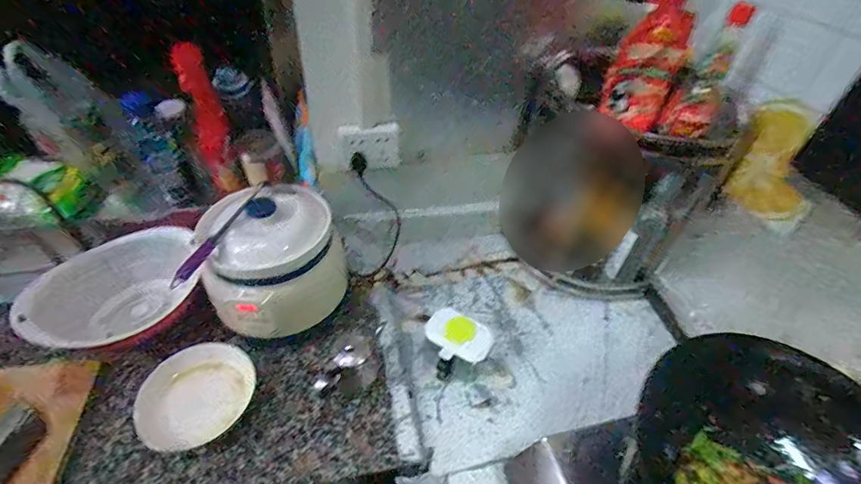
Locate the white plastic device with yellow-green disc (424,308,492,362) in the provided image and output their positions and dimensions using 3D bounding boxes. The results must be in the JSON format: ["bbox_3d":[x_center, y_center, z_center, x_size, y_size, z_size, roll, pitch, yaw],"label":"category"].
[{"bbox_3d":[0.048,0.168,0.754,0.114,0.022,0.086,19,55,17],"label":"white plastic device with yellow-green disc"}]

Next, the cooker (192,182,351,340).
[{"bbox_3d":[-0.282,0.039,0.766,0.221,0.208,0.208,-15,48,-20],"label":"cooker"}]

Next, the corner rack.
[{"bbox_3d":[0.318,-0.116,0.873,0.225,0.421,0.339,-13,47,-17],"label":"corner rack"}]

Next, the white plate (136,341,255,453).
[{"bbox_3d":[-0.379,0.247,0.698,0.179,0.040,0.166,-17,49,-21],"label":"white plate"}]

